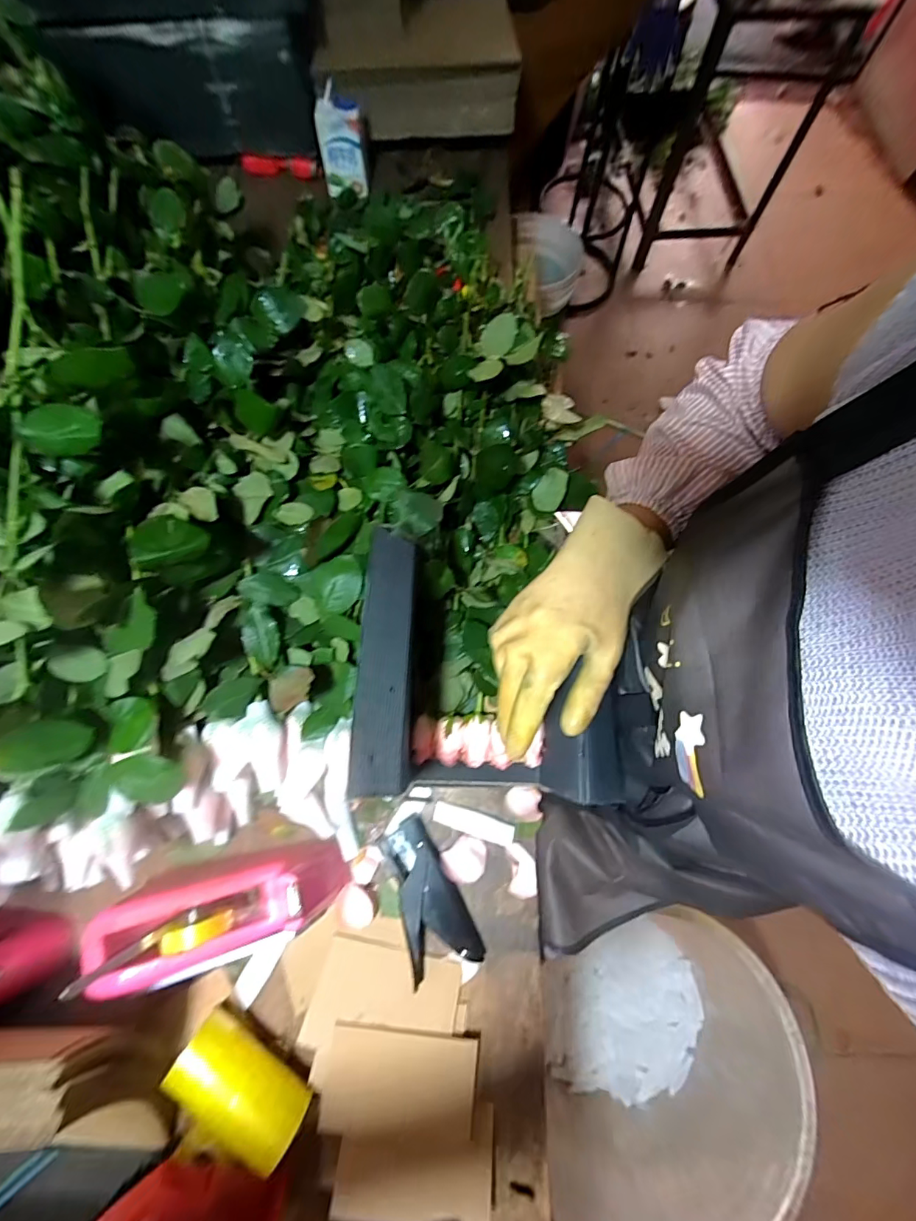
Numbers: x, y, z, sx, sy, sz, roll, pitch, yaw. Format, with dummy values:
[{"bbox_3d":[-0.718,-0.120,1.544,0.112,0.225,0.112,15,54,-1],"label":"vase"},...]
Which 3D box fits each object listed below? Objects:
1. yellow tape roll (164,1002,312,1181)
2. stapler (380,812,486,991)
[{"bbox_3d":[-0.197,0.428,0.414,0.118,0.044,0.053,34,77,8],"label":"yellow tape roll"},{"bbox_3d":[-0.031,0.295,0.484,0.068,0.021,0.145,-19,76,-6],"label":"stapler"}]

